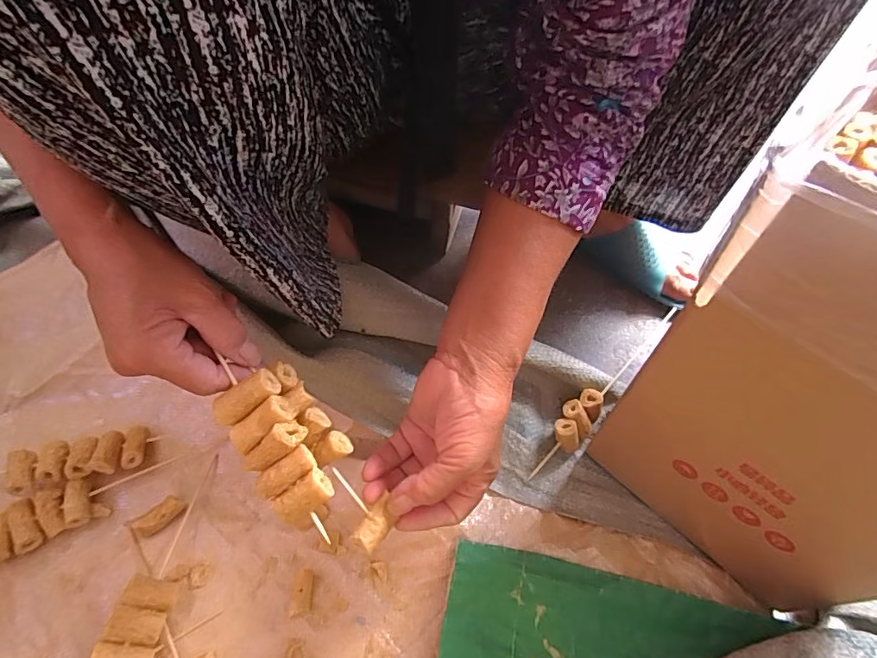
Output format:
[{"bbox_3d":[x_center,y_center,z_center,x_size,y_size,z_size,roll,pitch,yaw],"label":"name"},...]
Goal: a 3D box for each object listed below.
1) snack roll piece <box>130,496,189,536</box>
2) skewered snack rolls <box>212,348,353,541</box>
[{"bbox_3d":[-0.235,0.159,0.419,0.039,0.019,0.016,-36,65,-20],"label":"snack roll piece"},{"bbox_3d":[-0.096,0.068,0.311,0.050,0.042,0.101,-39,83,3],"label":"skewered snack rolls"}]

